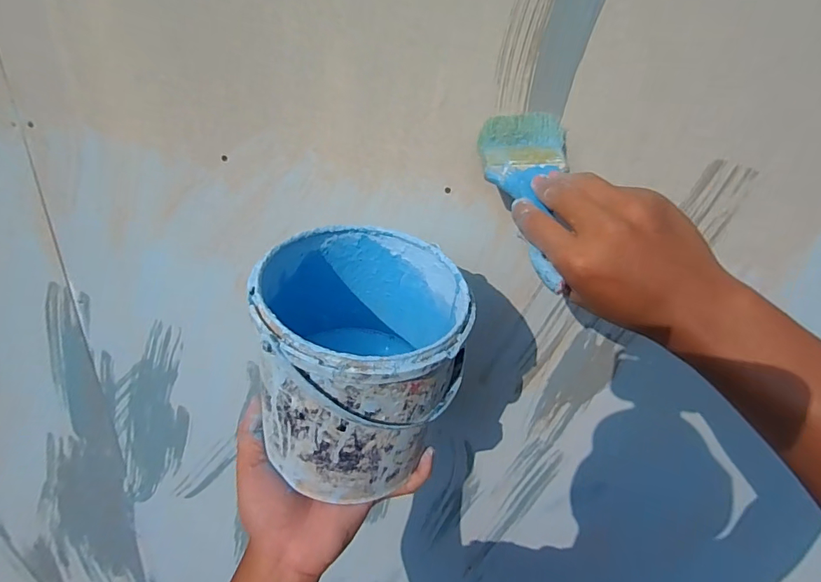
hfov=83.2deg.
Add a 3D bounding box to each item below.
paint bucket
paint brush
[{"bbox_3d":[-0.037,0.056,0.366,0.143,0.165,0.161,4,32,-6],"label":"paint bucket"},{"bbox_3d":[0.093,-0.077,0.358,0.070,0.022,0.189,6,52,-2],"label":"paint brush"}]

